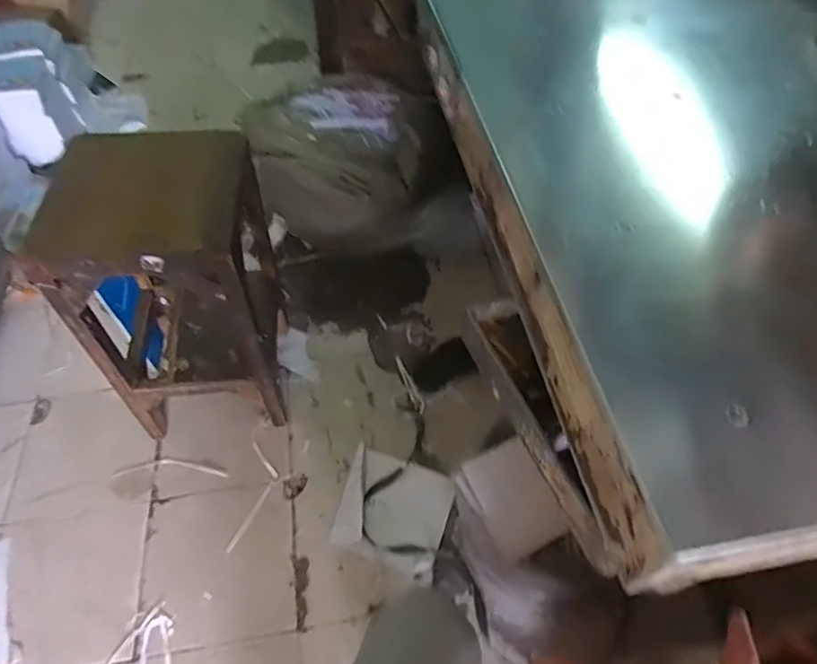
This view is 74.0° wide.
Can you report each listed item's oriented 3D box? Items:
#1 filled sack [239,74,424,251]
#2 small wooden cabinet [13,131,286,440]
[{"bbox_3d":[-0.189,-0.430,1.427,0.358,0.313,0.326,34,61,22],"label":"filled sack"},{"bbox_3d":[-0.424,-0.052,1.065,0.306,0.537,0.288,-1,55,0],"label":"small wooden cabinet"}]

